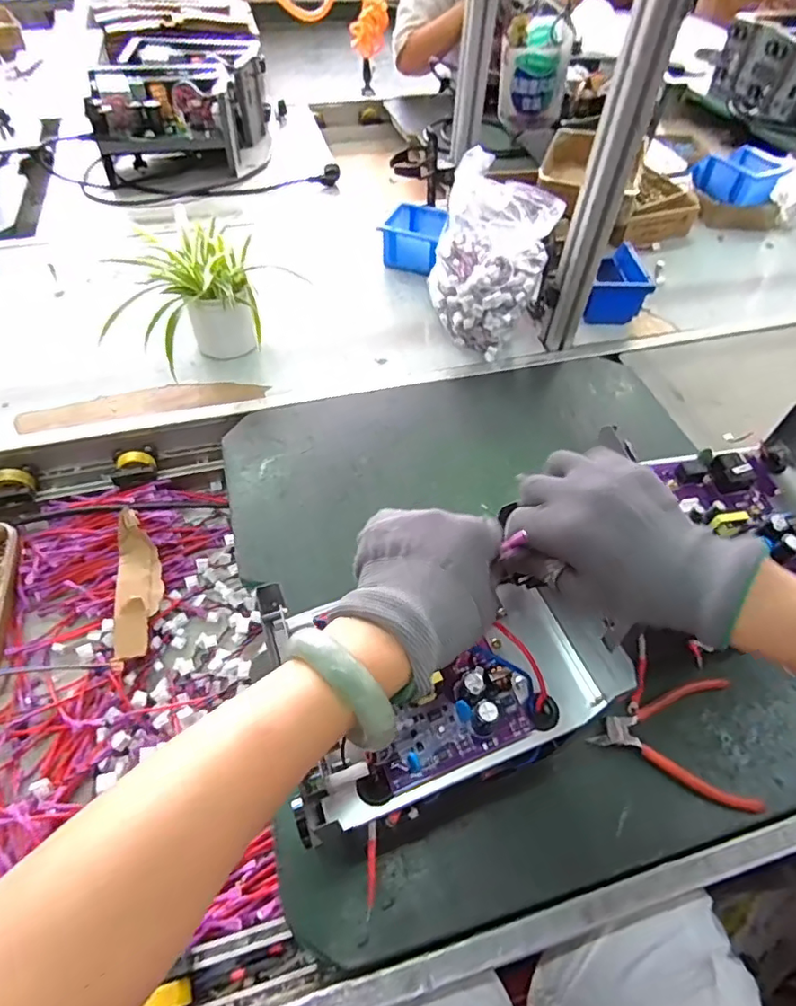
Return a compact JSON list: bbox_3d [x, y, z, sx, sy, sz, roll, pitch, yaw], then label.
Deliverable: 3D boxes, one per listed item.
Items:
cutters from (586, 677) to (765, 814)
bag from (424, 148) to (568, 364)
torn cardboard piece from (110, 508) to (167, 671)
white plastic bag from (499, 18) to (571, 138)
[{"bbox_3d":[0.245,0.211,0.497,0.135,0.011,0.110,5,53,1],"label":"cutters"},{"bbox_3d":[0.123,-0.341,0.800,0.162,0.206,0.134,31,57,19],"label":"bag"},{"bbox_3d":[-0.298,0.095,0.631,0.051,0.031,0.191,-6,53,-7],"label":"torn cardboard piece"},{"bbox_3d":[0.132,-0.417,0.538,0.064,0.075,0.059,7,53,2],"label":"white plastic bag"}]

